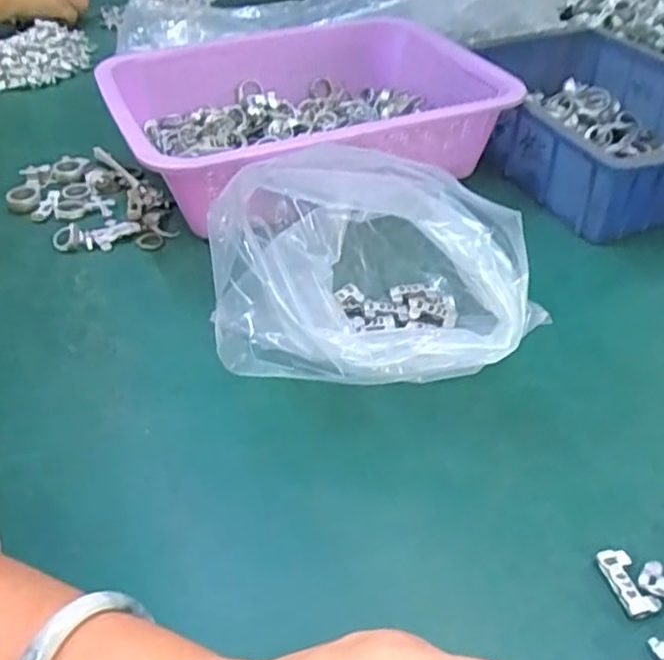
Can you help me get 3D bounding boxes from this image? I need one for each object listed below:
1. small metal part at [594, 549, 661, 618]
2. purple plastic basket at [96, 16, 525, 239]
[{"bbox_3d":[0.131,0.112,0.306,0.016,0.007,0.031,-8,42,-7],"label":"small metal part"},{"bbox_3d":[-0.012,-0.185,0.582,0.289,0.083,0.232,-19,44,-19],"label":"purple plastic basket"}]

